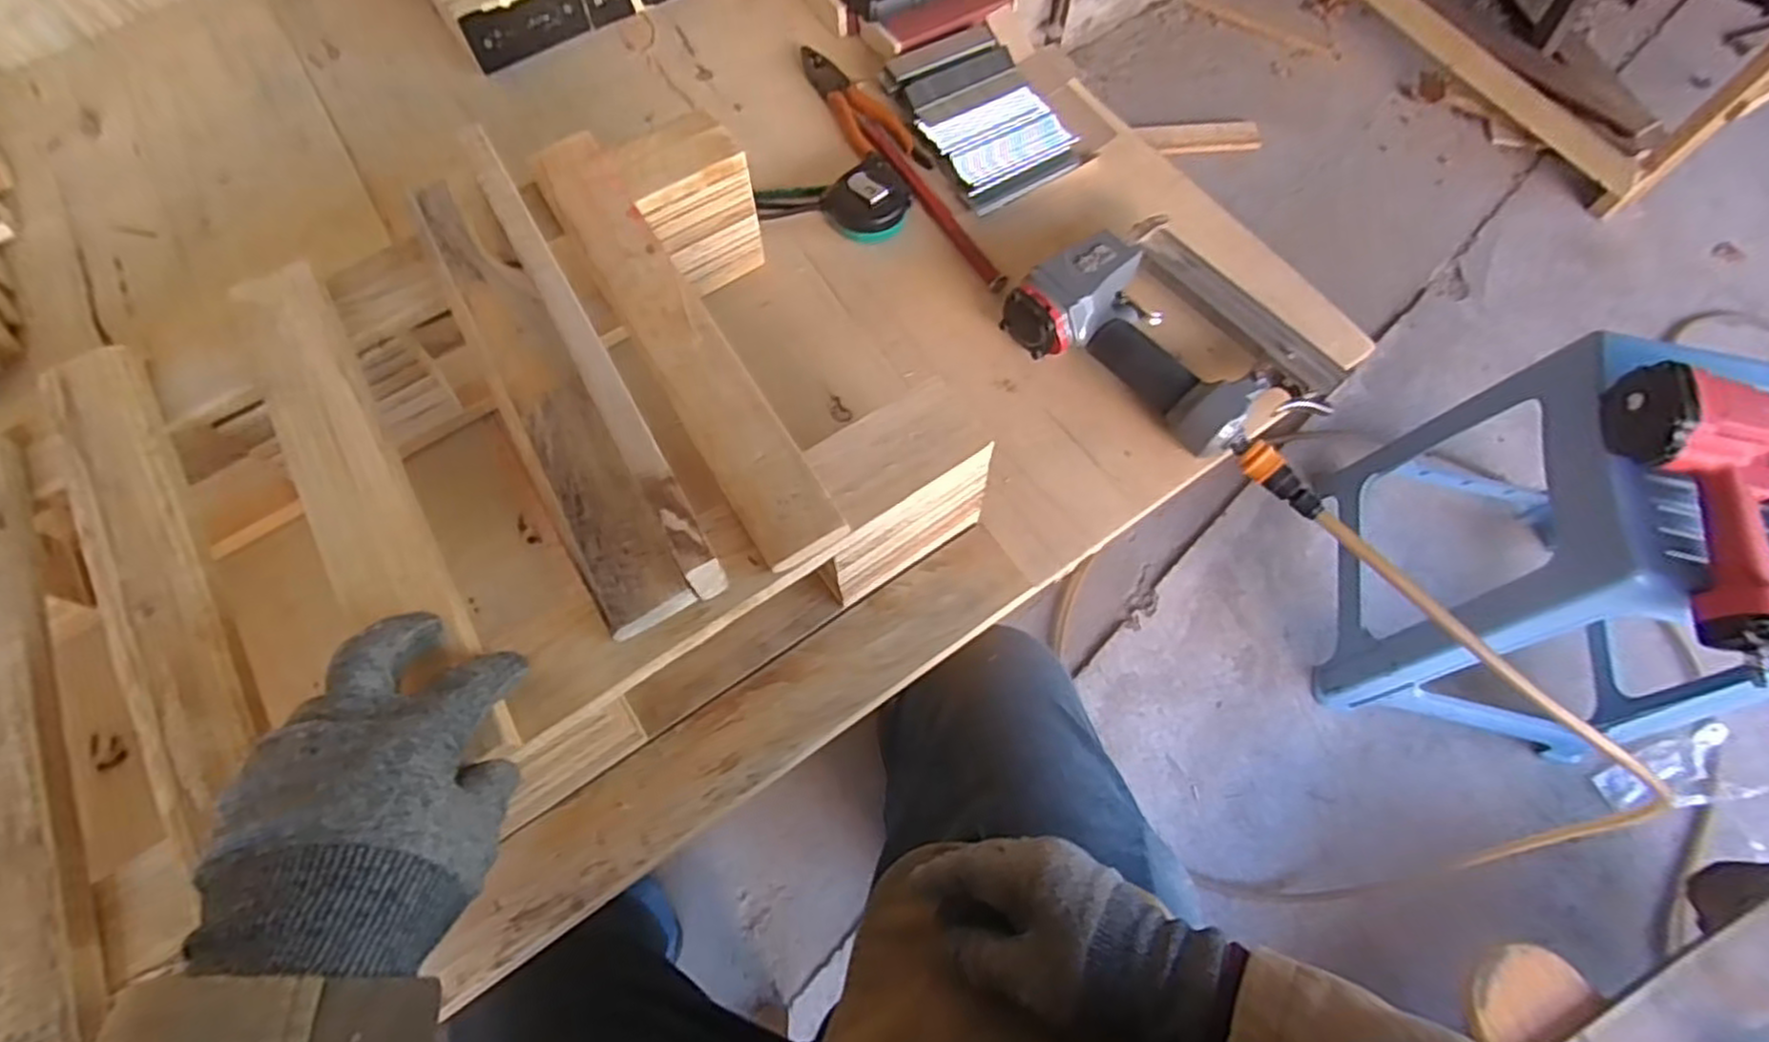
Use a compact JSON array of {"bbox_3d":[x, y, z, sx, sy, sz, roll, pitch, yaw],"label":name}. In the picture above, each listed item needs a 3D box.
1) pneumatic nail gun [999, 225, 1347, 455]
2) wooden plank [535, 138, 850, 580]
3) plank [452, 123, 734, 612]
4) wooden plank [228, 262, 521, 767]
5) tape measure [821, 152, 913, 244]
[{"bbox_3d":[0.228,-0.141,0.596,0.194,0.068,0.195,-31,69,-13],"label":"pneumatic nail gun"},{"bbox_3d":[-0.131,-0.119,0.470,0.049,0.015,0.343,-30,69,-12],"label":"wooden plank"},{"bbox_3d":[-0.174,-0.104,0.446,0.020,0.045,0.340,-28,69,-12],"label":"plank"},{"bbox_3d":[-0.287,-0.016,0.418,0.052,0.019,0.339,-32,70,-13],"label":"wooden plank"},{"bbox_3d":[-0.011,-0.278,0.664,0.070,0.035,0.065,0,66,0],"label":"tape measure"}]

